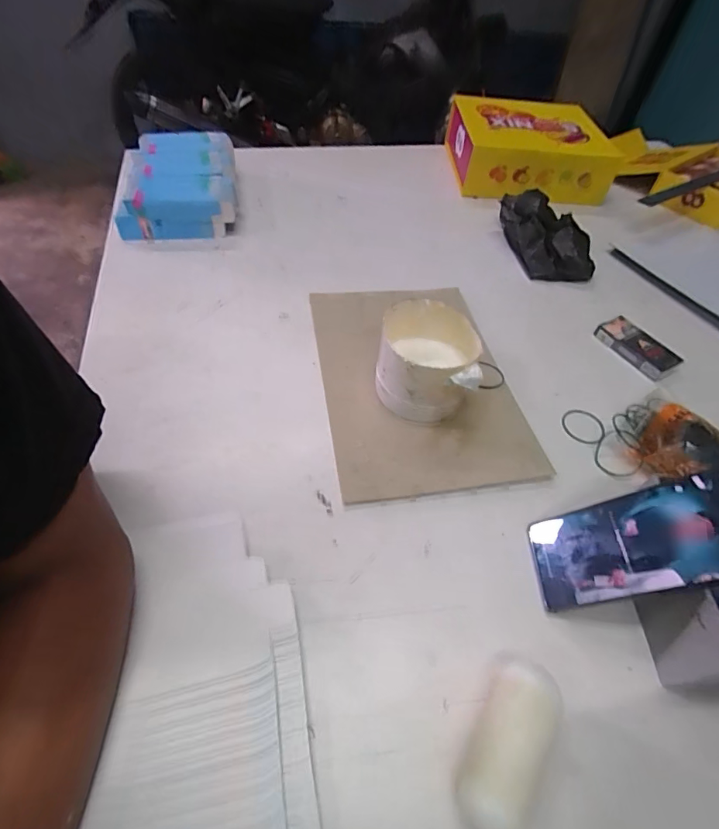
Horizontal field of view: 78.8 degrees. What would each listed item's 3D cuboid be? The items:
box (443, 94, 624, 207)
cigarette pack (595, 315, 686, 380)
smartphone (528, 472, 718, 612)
[{"bbox_3d":[0.318,-0.523,0.862,0.265,0.094,0.270,1,51,-5],"label":"box"},{"bbox_3d":[0.354,-0.085,0.556,0.049,0.016,0.097,-21,55,-21],"label":"cigarette pack"},{"bbox_3d":[0.208,0.097,0.326,0.005,0.163,0.072,31,44,-33],"label":"smartphone"}]

